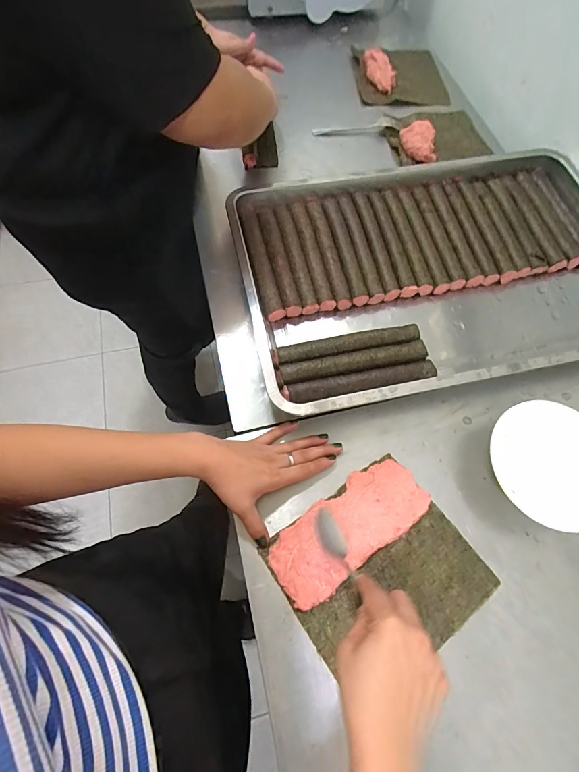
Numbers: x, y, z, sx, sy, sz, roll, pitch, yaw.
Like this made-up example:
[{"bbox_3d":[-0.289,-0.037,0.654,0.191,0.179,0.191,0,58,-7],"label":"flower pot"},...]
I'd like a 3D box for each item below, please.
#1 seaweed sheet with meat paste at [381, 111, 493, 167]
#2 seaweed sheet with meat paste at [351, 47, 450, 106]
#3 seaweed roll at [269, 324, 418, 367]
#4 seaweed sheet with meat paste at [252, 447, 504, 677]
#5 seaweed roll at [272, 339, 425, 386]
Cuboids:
[{"bbox_3d":[0.278,-0.479,0.714,0.187,0.039,0.141,-19,67,-10],"label":"seaweed sheet with meat paste"},{"bbox_3d":[0.227,-0.639,0.769,0.185,0.031,0.176,1,65,-1],"label":"seaweed sheet with meat paste"},{"bbox_3d":[0.079,-0.053,0.524,0.204,0.028,0.028,-11,66,-7],"label":"seaweed roll"},{"bbox_3d":[0.098,0.198,0.413,0.197,0.013,0.181,-33,70,-16],"label":"seaweed sheet with meat paste"},{"bbox_3d":[0.084,-0.028,0.508,0.200,0.032,0.029,-10,66,-6],"label":"seaweed roll"}]

